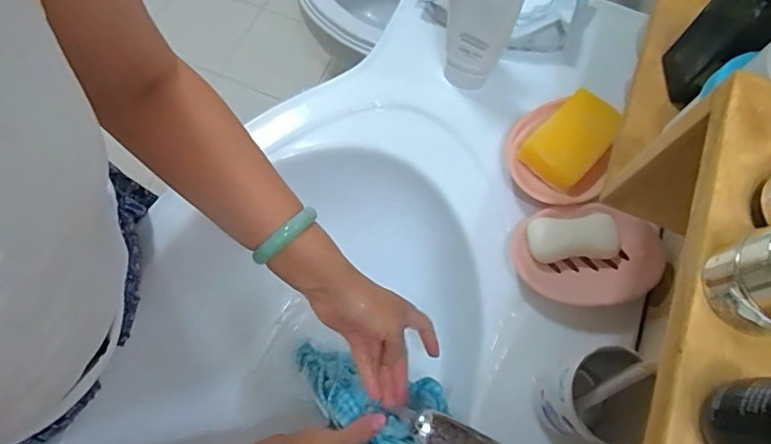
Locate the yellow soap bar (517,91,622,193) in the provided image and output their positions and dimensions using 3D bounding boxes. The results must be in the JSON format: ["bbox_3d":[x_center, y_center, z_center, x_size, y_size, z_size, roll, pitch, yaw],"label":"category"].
[{"bbox_3d":[0.205,-0.092,0.551,0.067,0.029,0.109,43,74,12],"label":"yellow soap bar"}]

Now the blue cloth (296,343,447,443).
[{"bbox_3d":[-0.028,0.189,0.524,0.163,0.100,0.090,17,71,3],"label":"blue cloth"}]

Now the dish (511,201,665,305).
[{"bbox_3d":[0.210,0.036,0.529,0.146,0.046,0.106,0,70,-3],"label":"dish"}]

